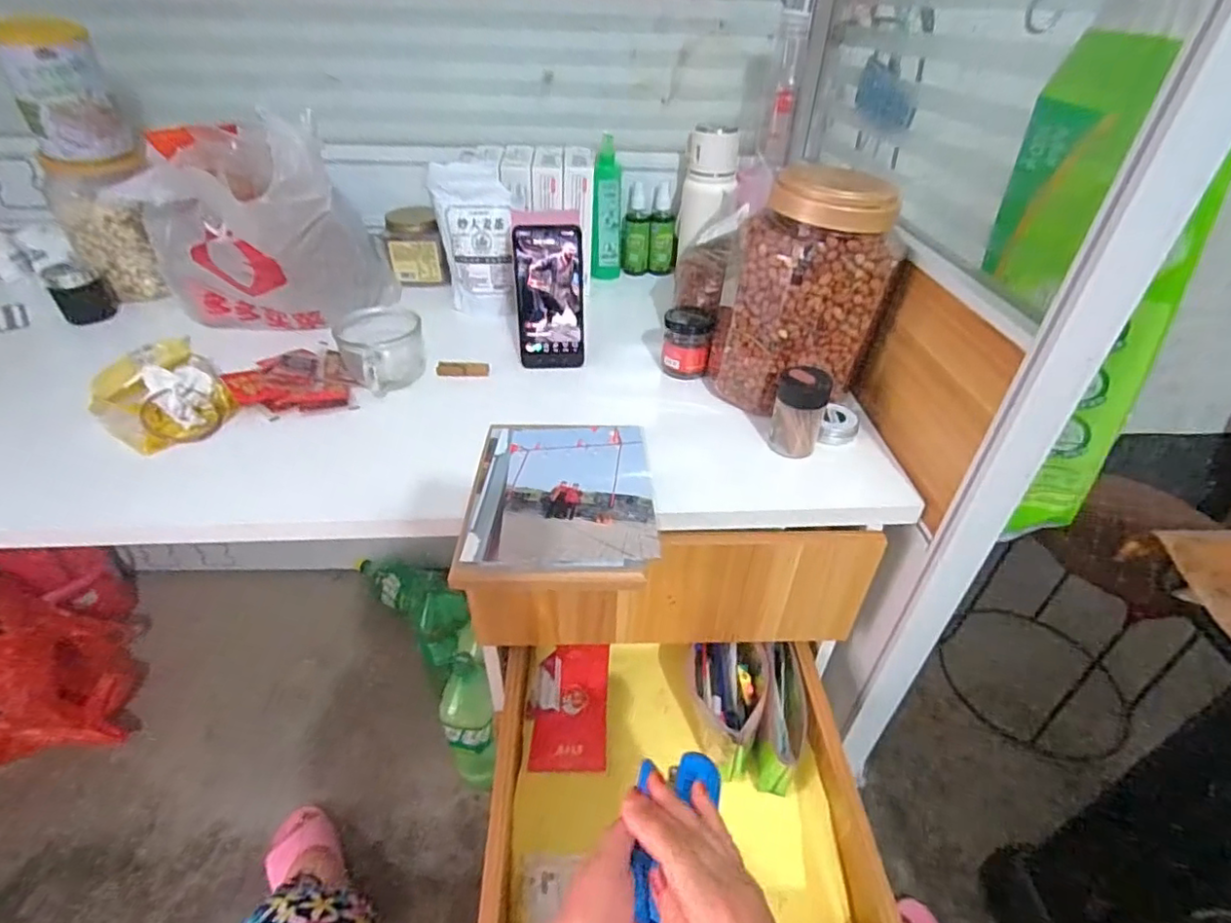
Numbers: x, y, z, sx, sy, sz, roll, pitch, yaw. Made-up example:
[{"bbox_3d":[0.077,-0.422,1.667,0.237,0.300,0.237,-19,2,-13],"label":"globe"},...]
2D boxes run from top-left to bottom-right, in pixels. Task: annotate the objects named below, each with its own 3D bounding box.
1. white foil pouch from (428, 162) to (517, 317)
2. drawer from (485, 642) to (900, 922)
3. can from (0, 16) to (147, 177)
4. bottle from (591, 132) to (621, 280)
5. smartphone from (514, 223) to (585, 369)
[{"bbox_3d":[-0.189,-0.295,0.818,0.095,0.185,0.059,-11,40,-15],"label":"white foil pouch"},{"bbox_3d":[0.063,0.331,0.622,0.360,0.133,0.382,1,39,-1],"label":"drawer"},{"bbox_3d":[-0.666,-0.436,0.728,0.094,0.157,0.088,1,39,-1],"label":"can"},{"bbox_3d":[-0.013,-0.375,0.915,0.040,0.188,0.051,8,39,7],"label":"bottle"},{"bbox_3d":[-0.077,-0.190,0.707,0.077,0.166,0.010,-4,27,-9],"label":"smartphone"}]

